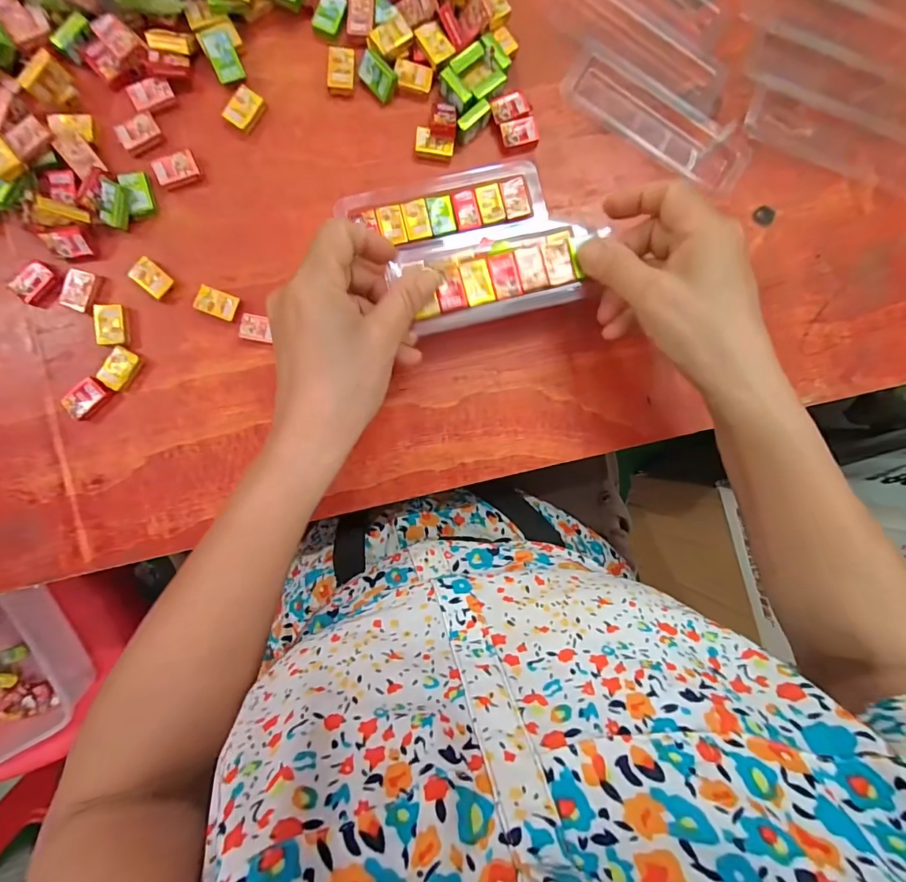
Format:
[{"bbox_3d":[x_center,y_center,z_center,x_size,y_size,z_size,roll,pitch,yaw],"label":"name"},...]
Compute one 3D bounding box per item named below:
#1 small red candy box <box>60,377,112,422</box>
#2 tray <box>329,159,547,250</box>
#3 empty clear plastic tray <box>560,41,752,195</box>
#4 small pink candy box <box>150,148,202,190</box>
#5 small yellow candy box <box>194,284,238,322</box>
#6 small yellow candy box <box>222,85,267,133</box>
[{"bbox_3d":[-0.236,-0.027,0.290,0.027,0.010,0.018,-44,95,-2],"label":"small red candy box"},{"bbox_3d":[-0.006,-0.157,0.306,0.134,0.011,0.047,-13,93,-4],"label":"tray"},{"bbox_3d":[0.145,-0.229,0.319,0.139,0.006,0.048,27,90,-5],"label":"empty clear plastic tray"},{"bbox_3d":[-0.177,-0.174,0.291,0.026,0.009,0.017,-27,94,-3],"label":"small pink candy box"},{"bbox_3d":[-0.154,-0.090,0.294,0.025,0.005,0.017,19,91,-5],"label":"small yellow candy box"},{"bbox_3d":[-0.136,-0.215,0.292,0.017,0.009,0.025,36,89,-5],"label":"small yellow candy box"}]

